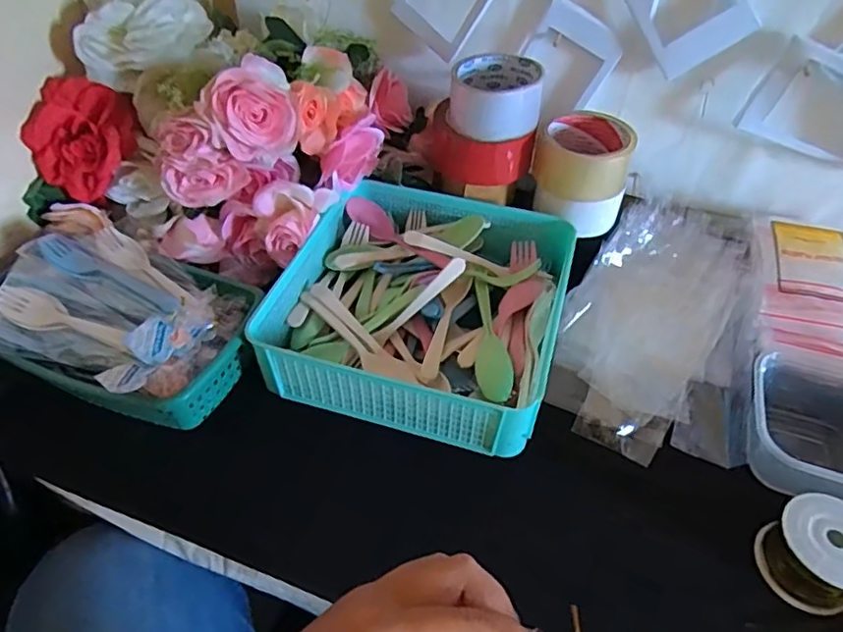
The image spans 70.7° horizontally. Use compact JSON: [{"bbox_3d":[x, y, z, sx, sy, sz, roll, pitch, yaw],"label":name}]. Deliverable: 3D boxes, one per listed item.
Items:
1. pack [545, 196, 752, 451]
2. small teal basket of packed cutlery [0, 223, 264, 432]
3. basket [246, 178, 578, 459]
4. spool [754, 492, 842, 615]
[{"bbox_3d":[0.229,-0.012,0.583,0.157,0.020,0.281,18,60,8],"label":"pack"},{"bbox_3d":[-0.263,0.002,0.523,0.233,0.076,0.164,22,49,19],"label":"small teal basket of packed cutlery"},{"bbox_3d":[0.005,-0.015,0.568,0.246,0.067,0.251,13,47,11],"label":"basket"},{"bbox_3d":[0.281,0.169,0.421,0.064,0.049,0.065,1,46,-1],"label":"spool"}]

